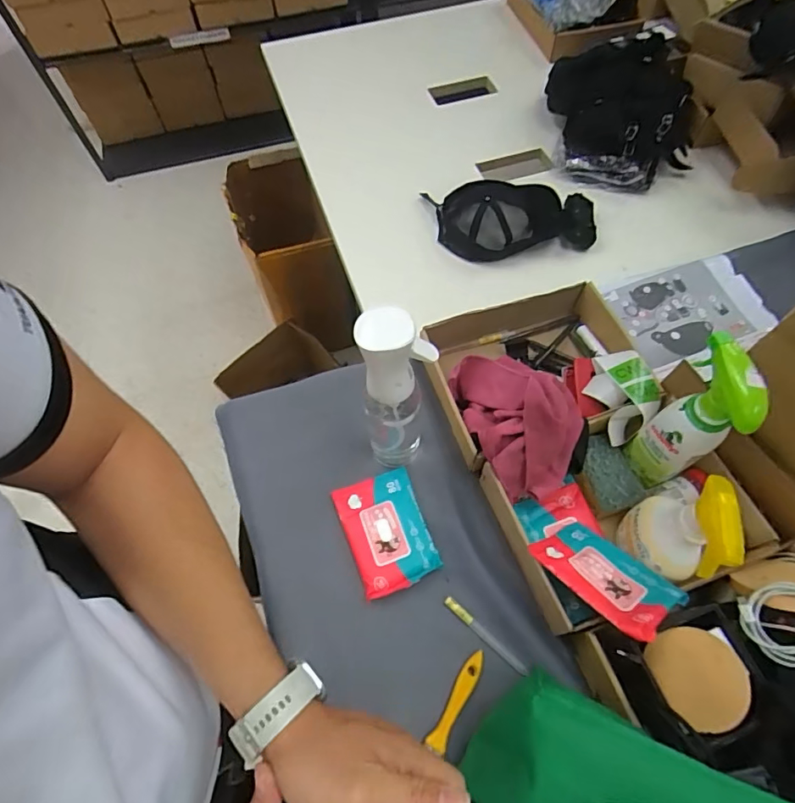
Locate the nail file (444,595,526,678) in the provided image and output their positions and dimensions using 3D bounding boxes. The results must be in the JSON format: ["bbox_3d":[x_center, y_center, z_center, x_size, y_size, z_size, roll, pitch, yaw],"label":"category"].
[{"bbox_3d":[0.100,0.266,0.558,0.112,0.005,0.010,38,70,19],"label":"nail file"}]

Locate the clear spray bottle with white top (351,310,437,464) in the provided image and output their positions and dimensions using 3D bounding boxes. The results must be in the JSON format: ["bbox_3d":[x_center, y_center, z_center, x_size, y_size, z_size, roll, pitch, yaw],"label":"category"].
[{"bbox_3d":[-0.001,-0.007,0.553,0.079,0.269,0.059,-9,62,-3],"label":"clear spray bottle with white top"}]

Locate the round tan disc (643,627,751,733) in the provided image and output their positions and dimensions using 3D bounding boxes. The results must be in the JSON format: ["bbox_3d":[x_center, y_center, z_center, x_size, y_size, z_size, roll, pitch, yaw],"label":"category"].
[{"bbox_3d":[0.283,0.257,0.459,0.075,0.005,0.082,-11,59,19],"label":"round tan disc"}]

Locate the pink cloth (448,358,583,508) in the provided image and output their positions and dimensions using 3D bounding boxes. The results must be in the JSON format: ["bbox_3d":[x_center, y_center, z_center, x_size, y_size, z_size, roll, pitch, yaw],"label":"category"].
[{"bbox_3d":[0.150,0.017,0.623,0.126,0.123,0.190,-28,65,-12],"label":"pink cloth"}]

